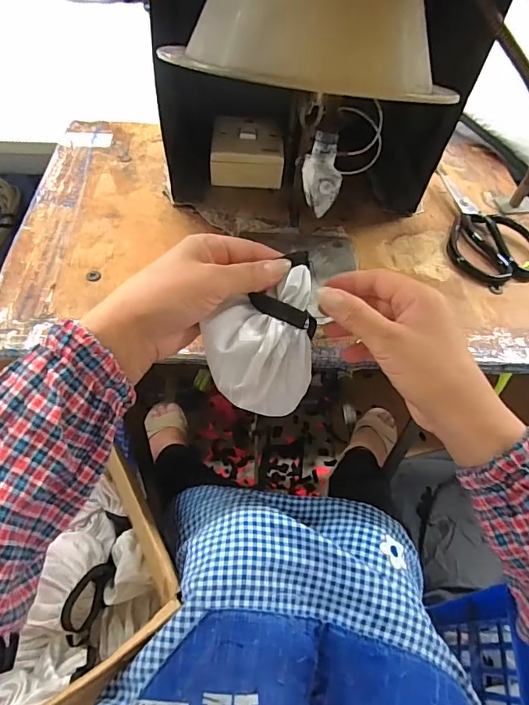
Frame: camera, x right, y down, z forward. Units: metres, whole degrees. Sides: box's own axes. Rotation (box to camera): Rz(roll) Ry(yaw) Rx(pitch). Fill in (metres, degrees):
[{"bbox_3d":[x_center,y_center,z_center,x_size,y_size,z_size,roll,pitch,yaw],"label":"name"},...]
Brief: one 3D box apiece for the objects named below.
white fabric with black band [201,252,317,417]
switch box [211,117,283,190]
[{"bbox_3d":[0.002,-0.011,0.322,0.093,0.032,0.107,15,87,-15],"label":"white fabric with black band"},{"bbox_3d":[-0.021,-0.246,0.544,0.085,0.041,0.085,3,55,-3],"label":"switch box"}]

